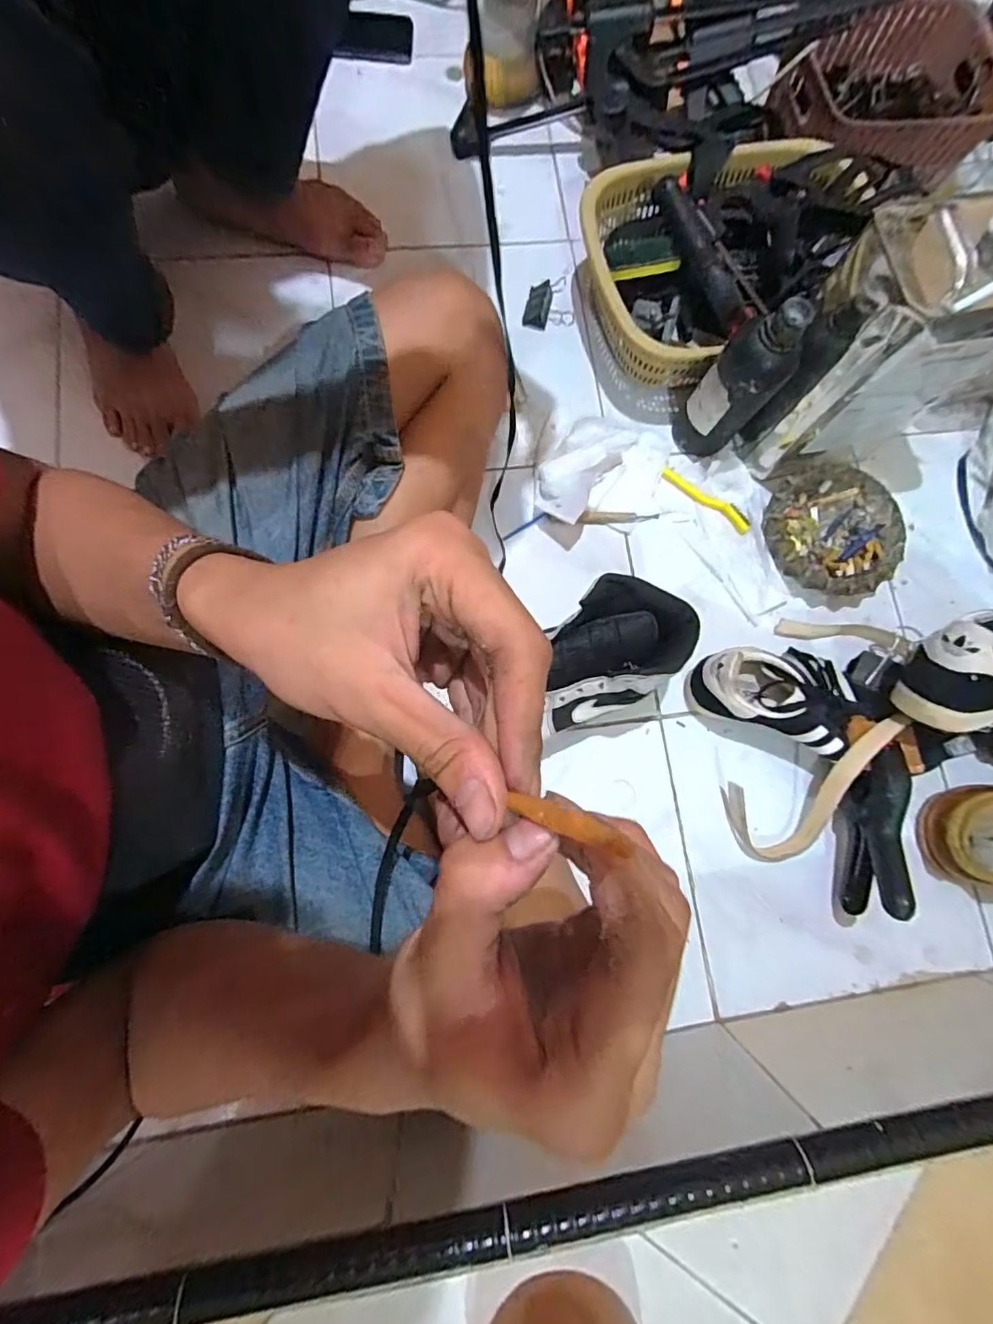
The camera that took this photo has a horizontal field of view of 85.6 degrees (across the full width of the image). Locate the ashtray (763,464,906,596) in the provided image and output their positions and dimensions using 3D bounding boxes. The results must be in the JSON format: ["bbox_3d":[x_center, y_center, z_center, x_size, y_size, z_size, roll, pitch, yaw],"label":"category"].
[{"bbox_3d":[0.373,-0.143,0.595,0.150,0.043,0.142,1,79,-4],"label":"ashtray"}]

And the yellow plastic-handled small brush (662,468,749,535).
[{"bbox_3d":[0.241,-0.186,0.609,0.114,0.013,0.024,40,79,4],"label":"yellow plastic-handled small brush"}]

